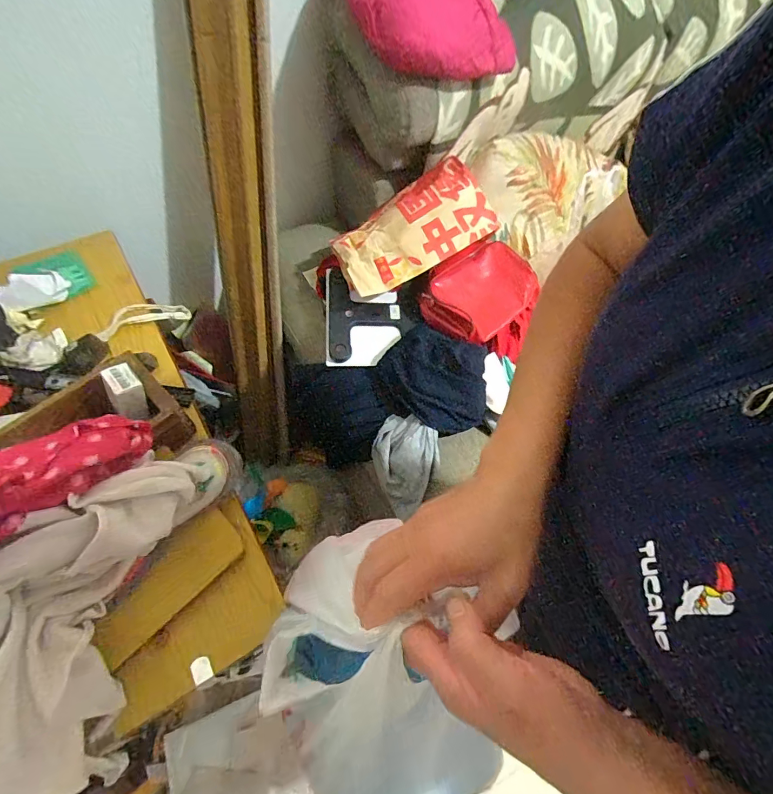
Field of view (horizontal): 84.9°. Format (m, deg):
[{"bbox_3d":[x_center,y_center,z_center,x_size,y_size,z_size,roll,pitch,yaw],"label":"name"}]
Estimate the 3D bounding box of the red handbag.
[{"bbox_3d":[0.210,-0.229,0.874,0.257,0.087,0.173,-28,64,-18],"label":"red handbag"}]

